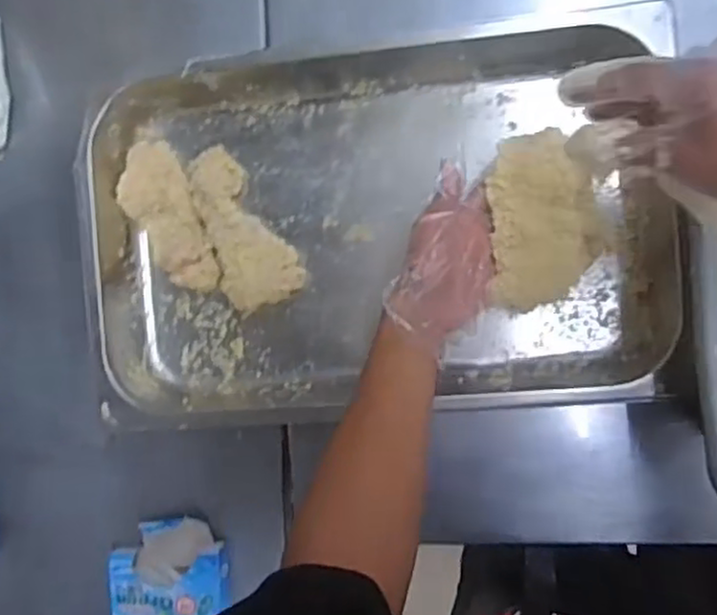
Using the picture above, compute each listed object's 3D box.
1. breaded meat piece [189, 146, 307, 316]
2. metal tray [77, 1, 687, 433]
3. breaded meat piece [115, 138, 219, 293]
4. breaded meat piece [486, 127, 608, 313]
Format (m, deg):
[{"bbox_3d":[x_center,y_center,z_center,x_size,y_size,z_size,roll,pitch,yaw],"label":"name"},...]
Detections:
[{"bbox_3d":[-0.115,-0.074,0.655,0.071,0.030,0.155,-30,86,8],"label":"breaded meat piece"},{"bbox_3d":[0.010,-0.070,0.623,0.505,0.060,0.326,-4,89,9],"label":"metal tray"},{"bbox_3d":[-0.180,-0.085,0.657,0.060,0.026,0.153,-29,86,8],"label":"breaded meat piece"},{"bbox_3d":[0.158,-0.073,0.581,0.089,0.023,0.139,-6,89,9],"label":"breaded meat piece"}]

